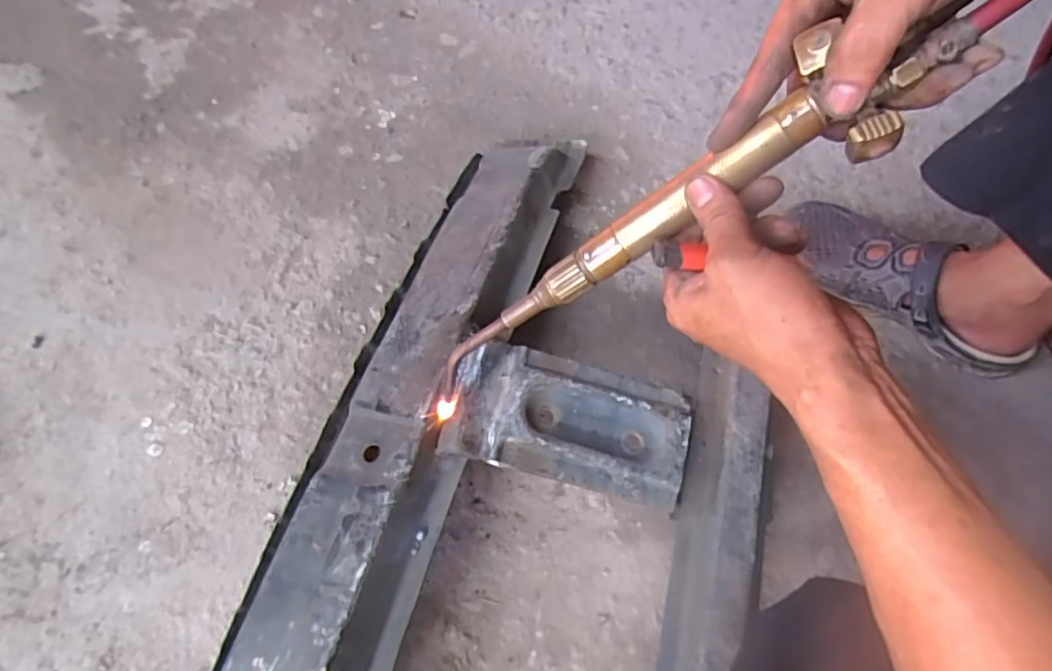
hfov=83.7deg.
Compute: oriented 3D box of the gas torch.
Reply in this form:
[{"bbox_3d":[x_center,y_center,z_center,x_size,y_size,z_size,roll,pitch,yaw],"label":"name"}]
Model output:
[{"bbox_3d":[0.071,-0.060,0.336,0.341,0.041,0.050,-32,65,26],"label":"gas torch"}]

